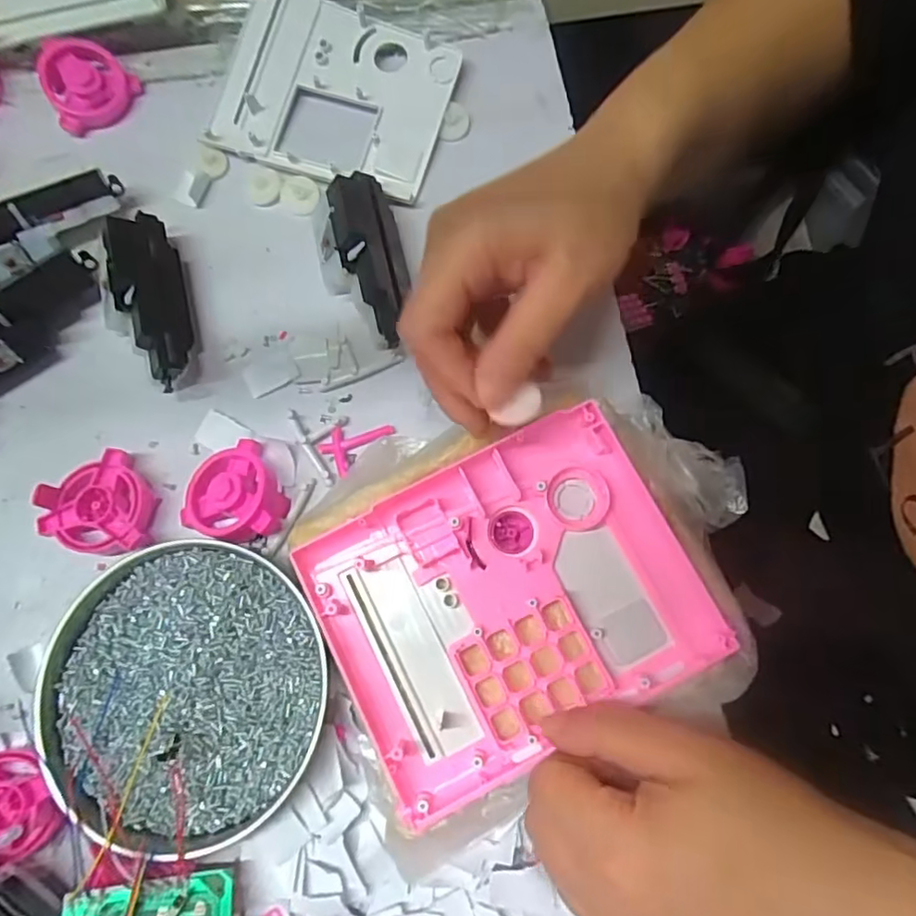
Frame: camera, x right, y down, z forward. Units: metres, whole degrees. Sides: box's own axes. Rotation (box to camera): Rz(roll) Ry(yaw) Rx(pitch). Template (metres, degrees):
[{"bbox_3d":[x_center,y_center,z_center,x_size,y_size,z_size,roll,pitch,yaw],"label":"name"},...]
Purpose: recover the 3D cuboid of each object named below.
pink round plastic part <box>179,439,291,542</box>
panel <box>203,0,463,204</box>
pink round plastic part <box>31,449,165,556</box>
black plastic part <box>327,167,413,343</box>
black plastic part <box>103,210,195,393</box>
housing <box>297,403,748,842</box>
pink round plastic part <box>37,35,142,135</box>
[{"bbox_3d":[-0.120,0.021,0.319,0.049,0.021,0.048,0,76,0],"label":"pink round plastic part"},{"bbox_3d":[-0.080,-0.231,0.380,0.145,0.014,0.116,17,77,4],"label":"panel"},{"bbox_3d":[-0.187,0.030,0.319,0.053,0.025,0.052,0,76,0],"label":"pink round plastic part"},{"bbox_3d":[-0.048,-0.114,0.343,0.035,0.028,0.098,-13,76,-3],"label":"black plastic part"},{"bbox_3d":[-0.172,-0.088,0.341,0.035,0.033,0.109,-17,77,-4],"label":"black plastic part"},{"bbox_3d":[0.023,0.064,0.283,0.165,0.017,0.131,-26,77,-6],"label":"housing"},{"bbox_3d":[-0.236,-0.236,0.380,0.053,0.016,0.052,-41,112,-10],"label":"pink round plastic part"}]

